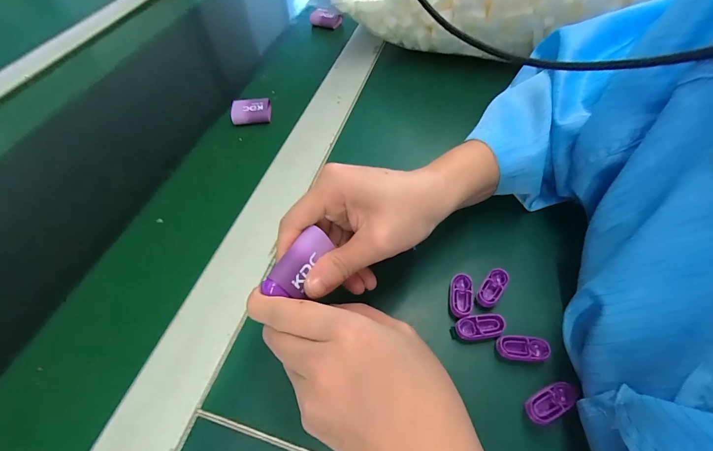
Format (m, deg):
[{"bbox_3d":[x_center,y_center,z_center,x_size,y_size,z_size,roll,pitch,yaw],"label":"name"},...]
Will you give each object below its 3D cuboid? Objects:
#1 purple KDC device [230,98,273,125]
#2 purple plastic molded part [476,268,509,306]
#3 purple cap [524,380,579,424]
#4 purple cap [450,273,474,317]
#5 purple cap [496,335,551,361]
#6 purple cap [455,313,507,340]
[{"bbox_3d":[-0.124,-0.136,0.390,0.047,0.016,0.030,-6,54,-3],"label":"purple KDC device"},{"bbox_3d":[0.105,0.050,0.258,0.015,0.016,0.034,33,61,22],"label":"purple plastic molded part"},{"bbox_3d":[0.123,0.113,0.211,0.033,0.014,0.015,-24,57,-16],"label":"purple cap"},{"bbox_3d":[0.080,0.054,0.253,0.016,0.010,0.033,6,55,5],"label":"purple cap"},{"bbox_3d":[0.115,0.087,0.230,0.035,0.010,0.016,2,54,2],"label":"purple cap"},{"bbox_3d":[0.089,0.075,0.239,0.034,0.012,0.016,-6,54,-4],"label":"purple cap"}]

